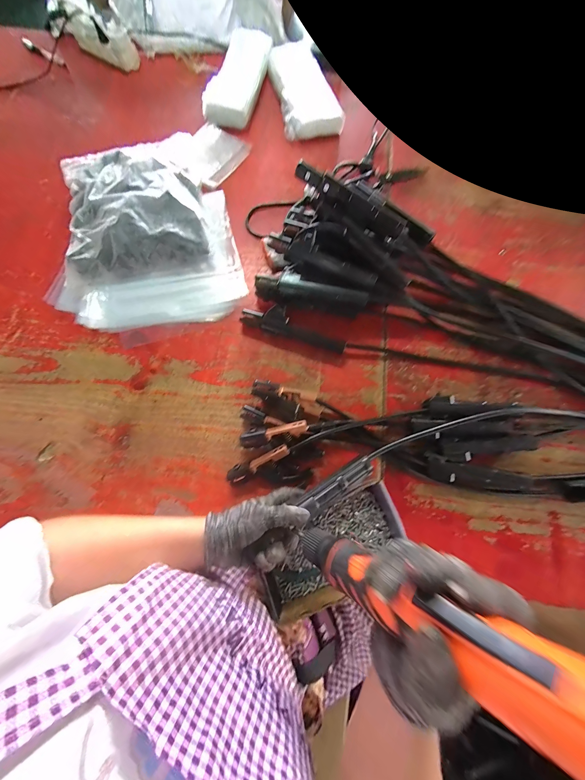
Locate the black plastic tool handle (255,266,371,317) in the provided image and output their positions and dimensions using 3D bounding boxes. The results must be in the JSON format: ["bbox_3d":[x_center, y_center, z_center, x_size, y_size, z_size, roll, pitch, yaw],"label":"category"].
[{"bbox_3d":[0.032,-0.173,0.487,0.200,0.060,0.049,15,74,4],"label":"black plastic tool handle"}]

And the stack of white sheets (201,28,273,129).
[{"bbox_3d":[-0.130,-0.792,0.669,0.113,0.043,0.316,13,74,4],"label":"stack of white sheets"}]

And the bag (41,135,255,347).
[{"bbox_3d":[-0.315,-0.340,0.532,0.358,0.064,0.489,-15,74,-4],"label":"bag"}]

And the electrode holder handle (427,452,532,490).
[{"bbox_3d":[0.284,0.136,0.413,0.152,0.030,0.037,15,74,5],"label":"electrode holder handle"}]

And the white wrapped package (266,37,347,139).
[{"bbox_3d":[0.025,-0.768,0.675,0.142,0.035,0.307,-11,74,-3],"label":"white wrapped package"}]

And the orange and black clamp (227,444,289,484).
[{"bbox_3d":[-0.053,0.117,0.415,0.102,0.040,0.027,-24,75,-7],"label":"orange and black clamp"}]

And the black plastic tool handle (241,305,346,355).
[{"bbox_3d":[0.004,-0.116,0.489,0.194,0.026,0.045,17,74,5],"label":"black plastic tool handle"}]

